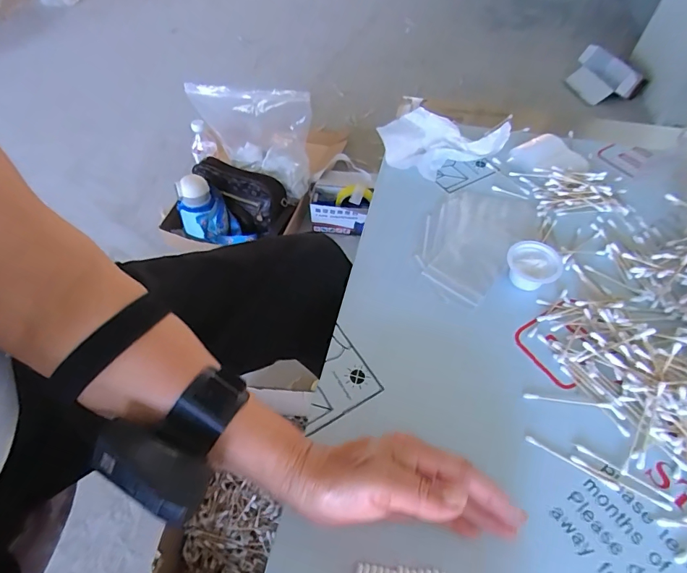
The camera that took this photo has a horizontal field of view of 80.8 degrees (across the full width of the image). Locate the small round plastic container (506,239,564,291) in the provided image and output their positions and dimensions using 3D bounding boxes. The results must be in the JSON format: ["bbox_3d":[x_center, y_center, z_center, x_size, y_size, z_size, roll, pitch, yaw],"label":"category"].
[{"bbox_3d":[0.201,-0.022,0.429,0.052,0.026,0.046,36,63,24],"label":"small round plastic container"}]

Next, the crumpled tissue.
[{"bbox_3d":[0.132,-0.189,0.542,0.157,0.053,0.077,13,56,11],"label":"crumpled tissue"}]

